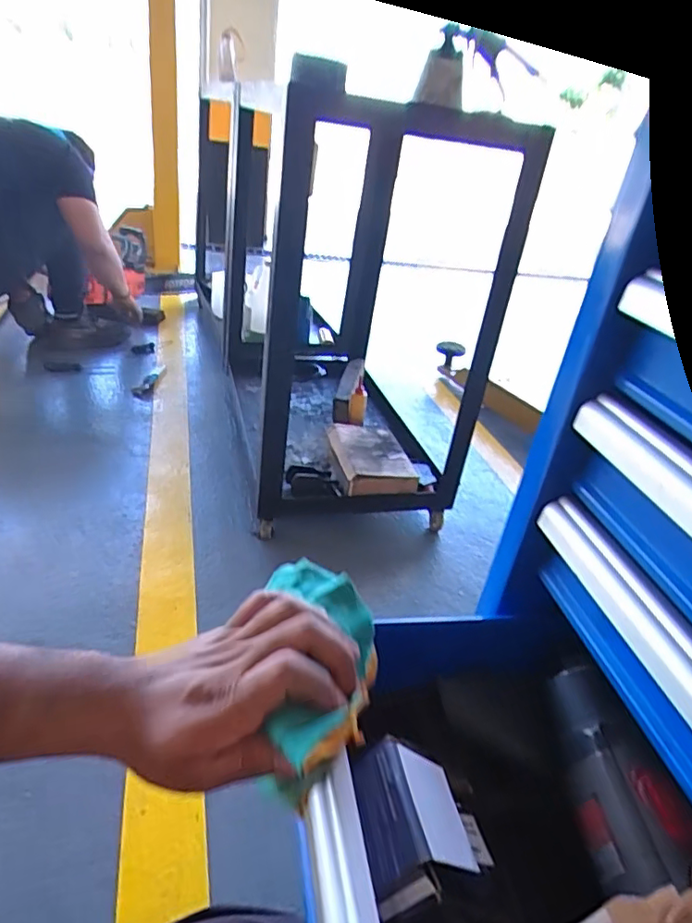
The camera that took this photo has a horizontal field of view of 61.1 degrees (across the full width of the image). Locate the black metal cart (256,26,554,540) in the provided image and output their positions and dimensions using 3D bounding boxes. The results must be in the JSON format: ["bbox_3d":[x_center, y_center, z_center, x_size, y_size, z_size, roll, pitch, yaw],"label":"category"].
[{"bbox_3d":[0.042,-0.476,1.609,0.479,0.847,1.195,3,31,-7],"label":"black metal cart"}]

